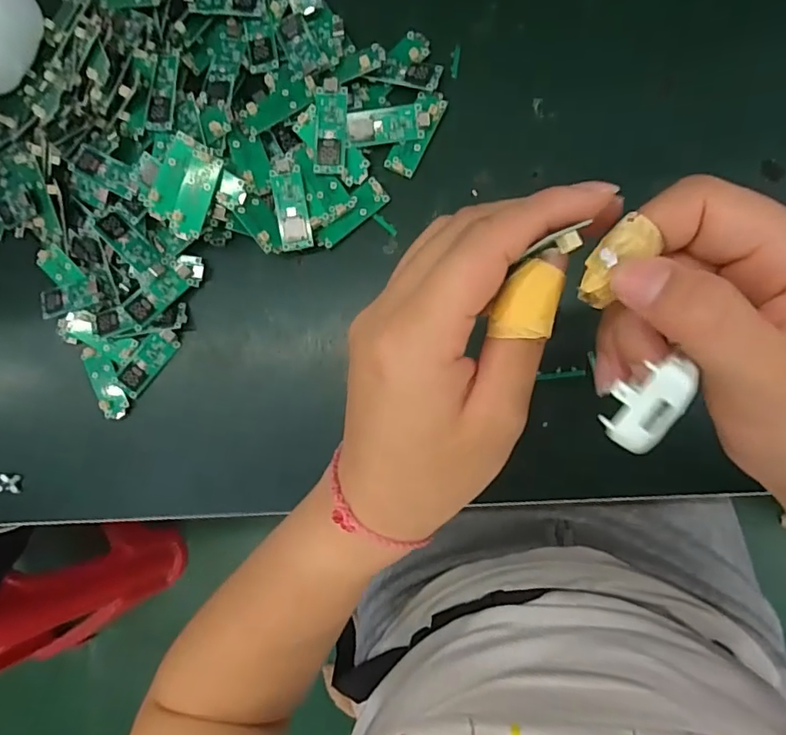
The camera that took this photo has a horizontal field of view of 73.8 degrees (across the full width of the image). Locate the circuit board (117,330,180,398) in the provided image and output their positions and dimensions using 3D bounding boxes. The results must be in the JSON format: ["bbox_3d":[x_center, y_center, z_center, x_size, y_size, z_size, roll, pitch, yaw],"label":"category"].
[{"bbox_3d":[-0.160,-0.005,0.338,0.017,0.006,0.049,42,96,9],"label":"circuit board"}]

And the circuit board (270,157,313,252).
[{"bbox_3d":[-0.061,-0.097,0.313,0.018,0.010,0.052,-8,86,10],"label":"circuit board"}]

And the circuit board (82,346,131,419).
[{"bbox_3d":[-0.190,0.009,0.344,0.020,0.004,0.052,-31,83,8],"label":"circuit board"}]

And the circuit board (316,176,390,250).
[{"bbox_3d":[-0.025,-0.092,0.315,0.049,0.004,0.017,-39,82,7],"label":"circuit board"}]

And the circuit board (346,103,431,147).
[{"bbox_3d":[-0.003,-0.142,0.306,0.048,0.007,0.020,-7,103,-2],"label":"circuit board"}]

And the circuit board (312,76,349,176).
[{"bbox_3d":[-0.037,-0.141,0.307,0.019,0.005,0.053,5,99,4],"label":"circuit board"}]

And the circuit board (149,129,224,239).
[{"bbox_3d":[-0.123,-0.107,0.310,0.034,0.005,0.053,26,97,0],"label":"circuit board"}]

